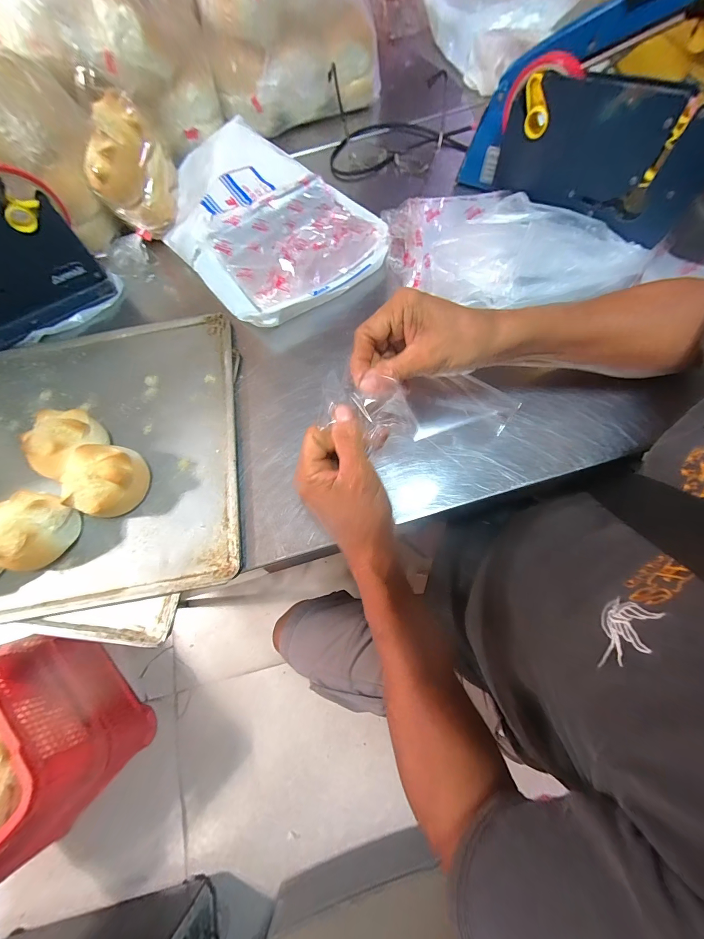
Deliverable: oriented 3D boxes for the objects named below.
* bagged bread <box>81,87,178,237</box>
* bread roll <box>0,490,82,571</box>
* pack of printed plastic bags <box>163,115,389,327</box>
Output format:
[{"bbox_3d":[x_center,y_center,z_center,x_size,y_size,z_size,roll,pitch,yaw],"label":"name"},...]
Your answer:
[{"bbox_3d":[-0.291,-0.397,0.456,0.070,0.101,0.127,-6,68,1],"label":"bagged bread"},{"bbox_3d":[-0.310,0.056,0.323,0.065,0.044,0.069,-1,68,2],"label":"bread roll"},{"bbox_3d":[-0.122,-0.344,0.469,0.226,0.063,0.326,-40,72,-12],"label":"pack of printed plastic bags"}]

